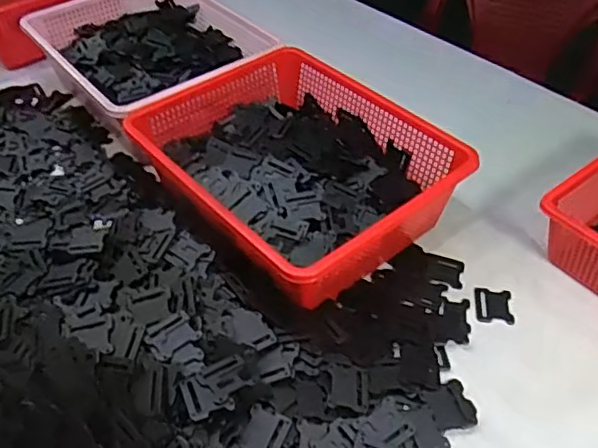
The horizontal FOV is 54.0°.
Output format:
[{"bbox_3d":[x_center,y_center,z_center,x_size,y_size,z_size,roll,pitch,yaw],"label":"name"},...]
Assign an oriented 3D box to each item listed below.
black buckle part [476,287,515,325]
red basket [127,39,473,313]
[{"bbox_3d":[0.236,0.099,0.709,0.043,0.004,0.050,5,47,6],"label":"black buckle part"},{"bbox_3d":[-0.002,-0.072,0.803,0.299,0.131,0.378,-31,53,-24],"label":"red basket"}]

